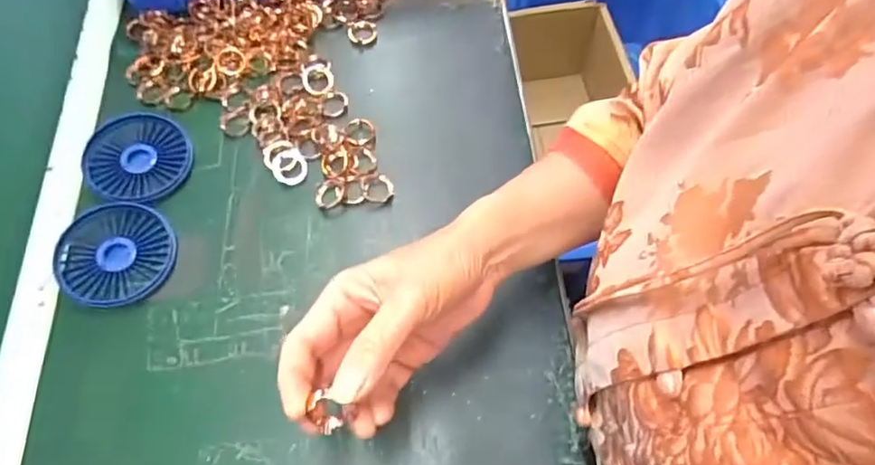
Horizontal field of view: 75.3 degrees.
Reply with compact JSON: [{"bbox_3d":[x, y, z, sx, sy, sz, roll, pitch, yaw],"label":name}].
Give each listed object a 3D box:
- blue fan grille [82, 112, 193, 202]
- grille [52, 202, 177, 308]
[{"bbox_3d":[-0.259,-0.067,0.492,0.080,0.017,0.083,-3,64,-1],"label":"blue fan grille"},{"bbox_3d":[-0.257,0.017,0.455,0.082,0.017,0.087,0,64,0],"label":"grille"}]

